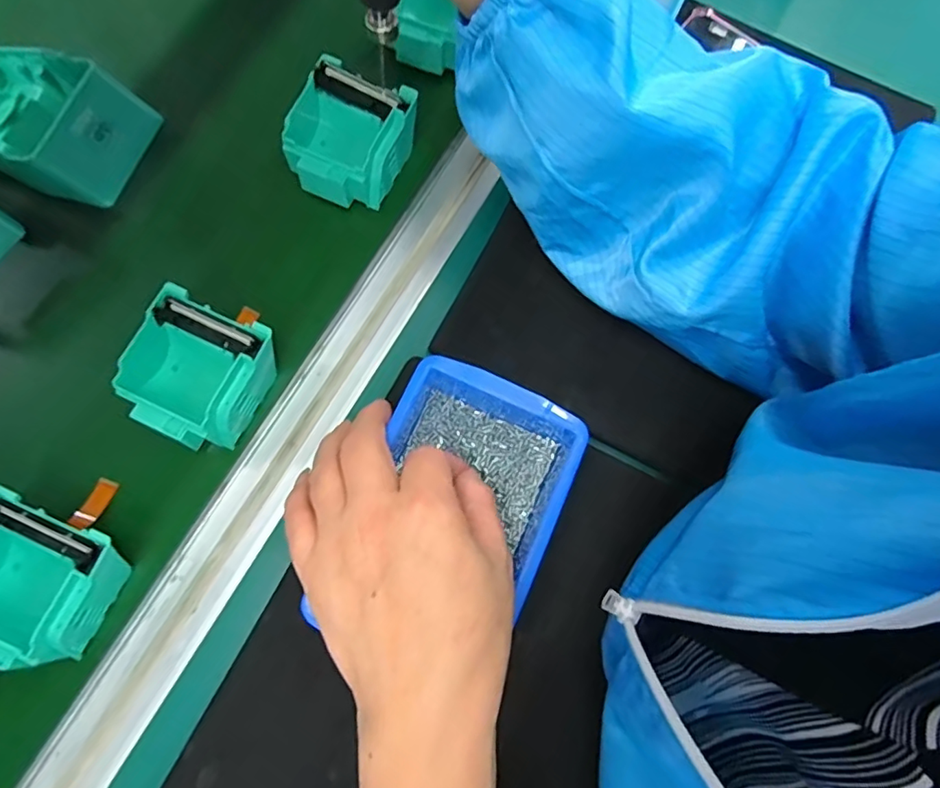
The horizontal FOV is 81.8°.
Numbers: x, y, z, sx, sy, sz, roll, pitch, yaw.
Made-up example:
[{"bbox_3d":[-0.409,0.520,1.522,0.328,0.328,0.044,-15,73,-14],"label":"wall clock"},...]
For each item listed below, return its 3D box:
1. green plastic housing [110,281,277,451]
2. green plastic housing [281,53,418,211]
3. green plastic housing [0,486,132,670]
[{"bbox_3d":[-0.165,-0.014,0.332,0.079,0.035,0.081,27,78,6],"label":"green plastic housing"},{"bbox_3d":[-0.083,-0.175,0.371,0.073,0.035,0.080,24,77,5],"label":"green plastic housing"},{"bbox_3d":[-0.242,0.104,0.300,0.082,0.036,0.081,22,77,5],"label":"green plastic housing"}]

